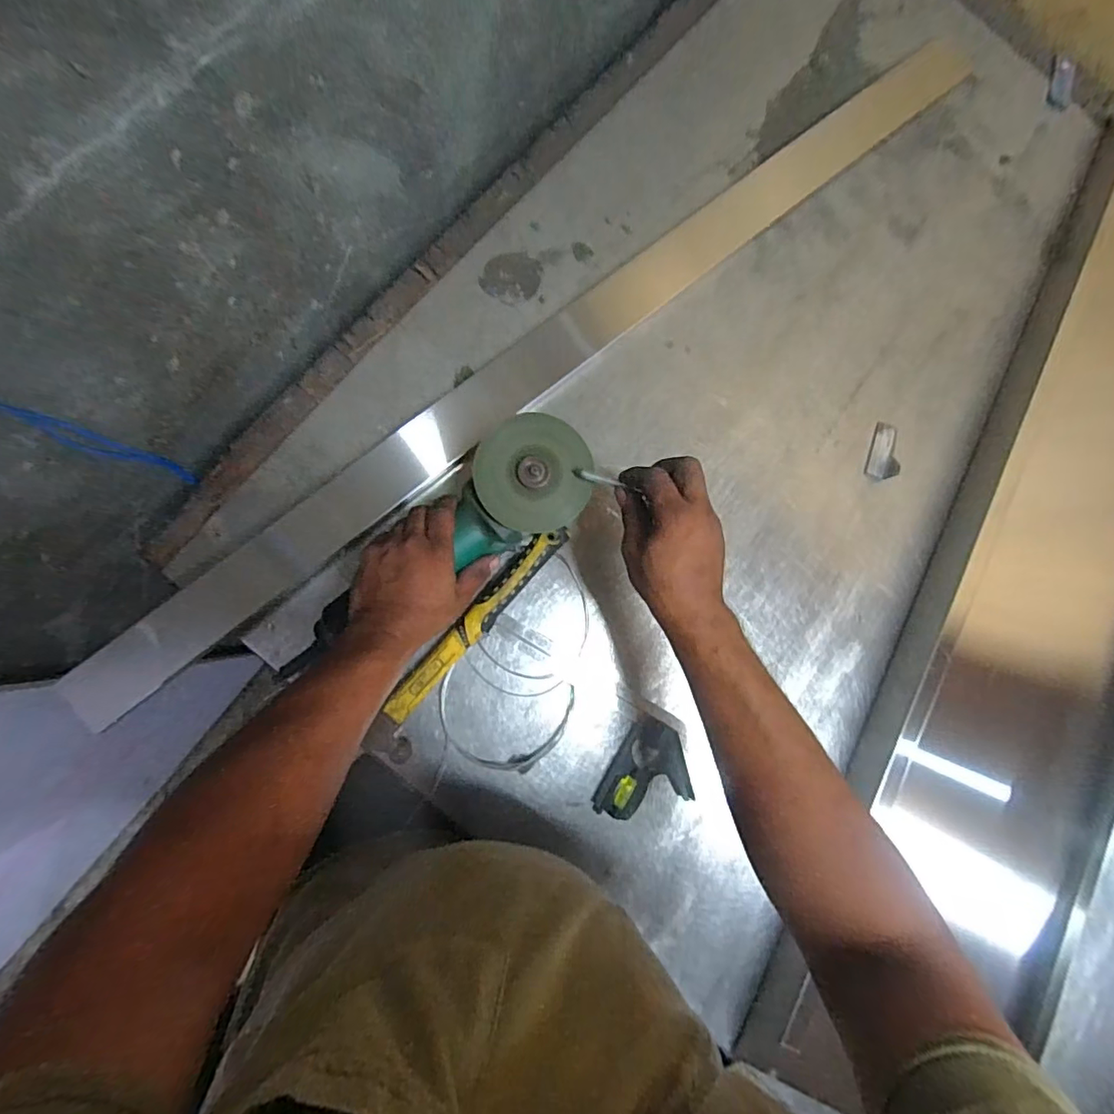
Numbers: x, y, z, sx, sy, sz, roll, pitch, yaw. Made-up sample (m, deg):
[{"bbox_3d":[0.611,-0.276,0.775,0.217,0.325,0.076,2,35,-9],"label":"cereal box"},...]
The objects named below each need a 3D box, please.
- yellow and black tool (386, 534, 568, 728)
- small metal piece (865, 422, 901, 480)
[{"bbox_3d":[-0.078,0.060,0.524,0.030,0.025,0.235,41,82,-1],"label":"yellow and black tool"},{"bbox_3d":[0.368,-0.118,0.602,0.037,0.004,0.064,15,83,-5],"label":"small metal piece"}]

